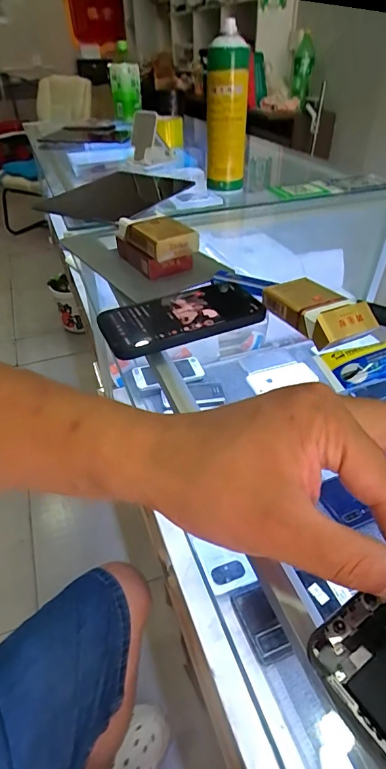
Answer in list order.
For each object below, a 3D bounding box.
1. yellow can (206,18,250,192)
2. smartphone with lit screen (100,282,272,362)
[{"bbox_3d":[0.054,-0.442,0.695,0.066,0.211,0.064,1,39,2],"label":"yellow can"},{"bbox_3d":[-0.011,-0.064,0.390,0.144,0.012,0.074,-18,42,-20],"label":"smartphone with lit screen"}]

